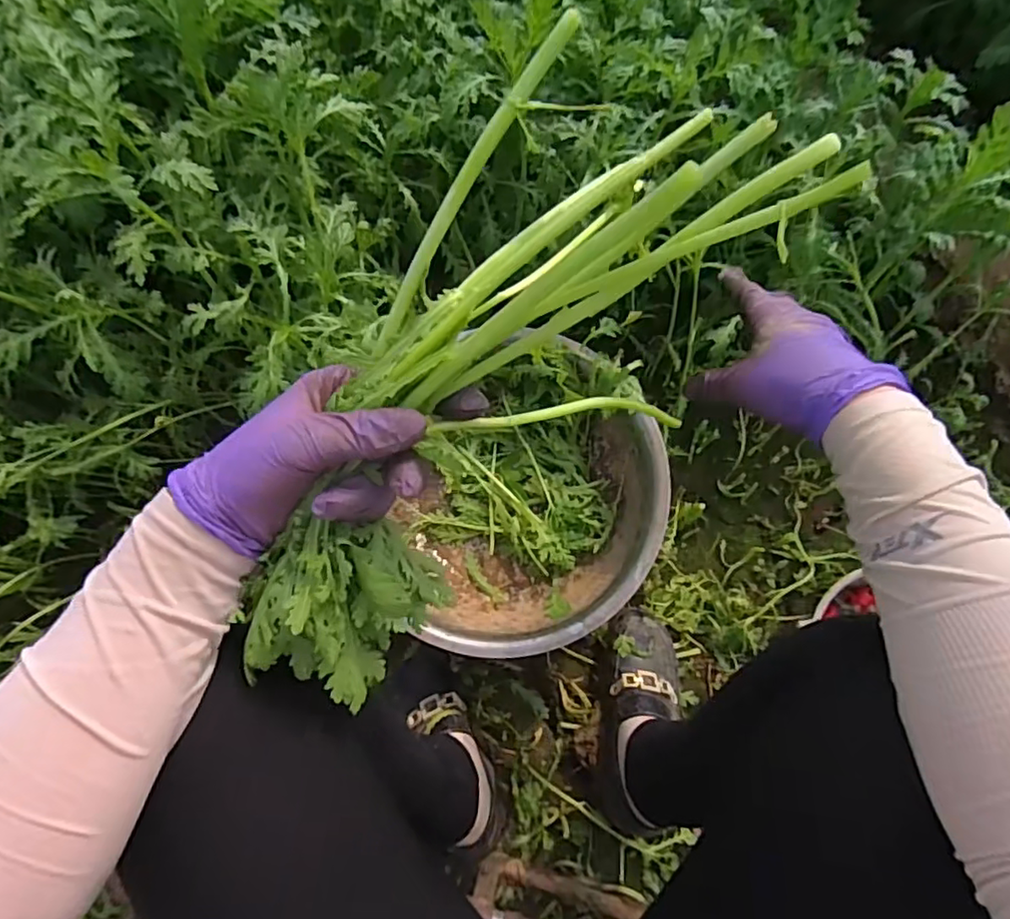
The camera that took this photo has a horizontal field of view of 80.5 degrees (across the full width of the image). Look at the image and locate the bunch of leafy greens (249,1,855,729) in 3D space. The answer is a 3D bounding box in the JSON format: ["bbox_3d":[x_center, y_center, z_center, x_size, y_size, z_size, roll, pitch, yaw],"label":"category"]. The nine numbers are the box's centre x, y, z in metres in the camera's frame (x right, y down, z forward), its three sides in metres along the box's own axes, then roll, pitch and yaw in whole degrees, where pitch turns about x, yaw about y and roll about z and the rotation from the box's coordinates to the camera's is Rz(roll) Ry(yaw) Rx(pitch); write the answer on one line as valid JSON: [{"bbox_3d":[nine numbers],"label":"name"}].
[{"bbox_3d":[-0.019,-0.021,0.285,0.130,0.062,0.322,40,106,15],"label":"bunch of leafy greens"}]

